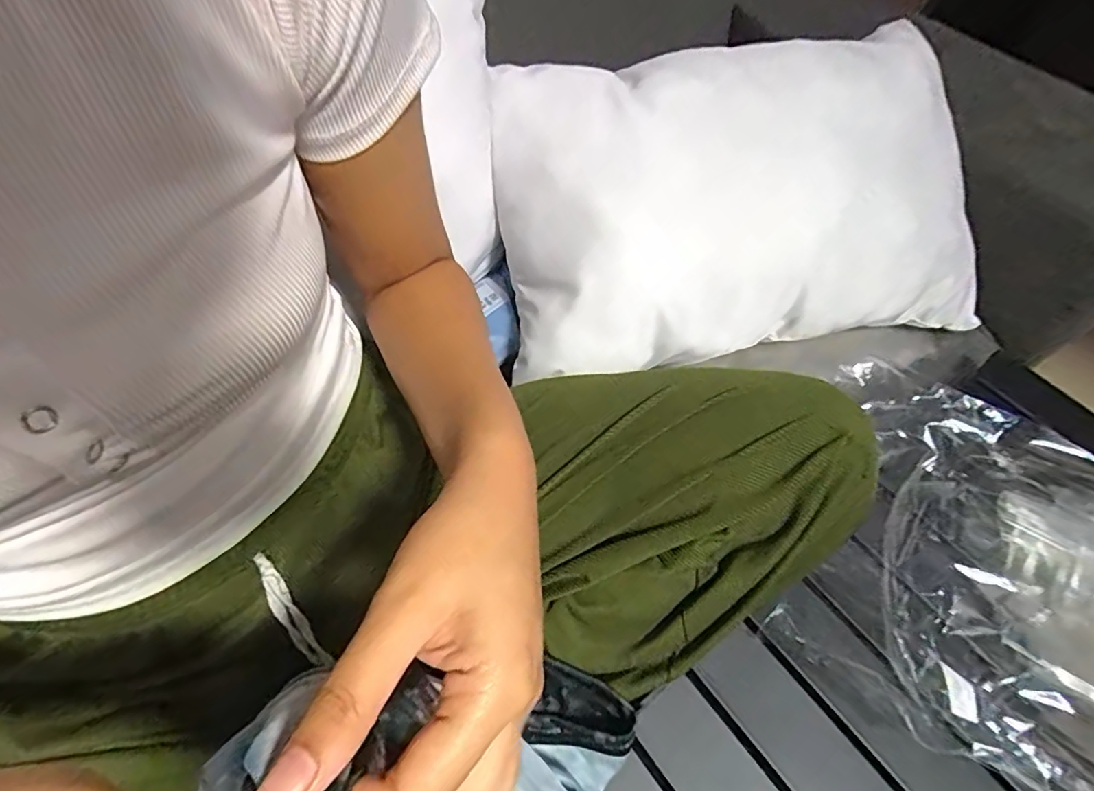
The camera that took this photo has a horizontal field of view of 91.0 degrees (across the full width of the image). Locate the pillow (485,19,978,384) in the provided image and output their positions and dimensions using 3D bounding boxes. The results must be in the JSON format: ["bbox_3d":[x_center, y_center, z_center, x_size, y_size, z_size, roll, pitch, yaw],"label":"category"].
[{"bbox_3d":[0.184,-0.179,0.495,0.459,0.120,0.280,-9,85,-10],"label":"pillow"}]

